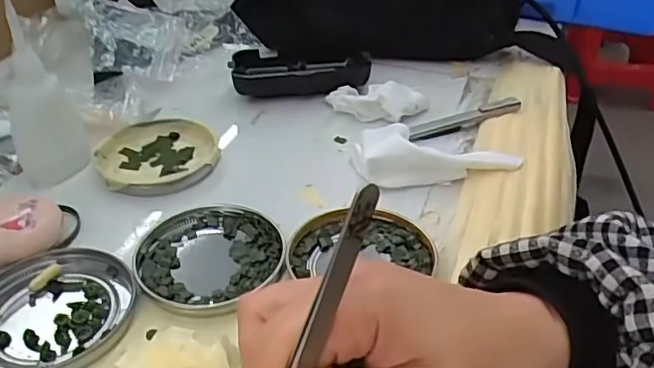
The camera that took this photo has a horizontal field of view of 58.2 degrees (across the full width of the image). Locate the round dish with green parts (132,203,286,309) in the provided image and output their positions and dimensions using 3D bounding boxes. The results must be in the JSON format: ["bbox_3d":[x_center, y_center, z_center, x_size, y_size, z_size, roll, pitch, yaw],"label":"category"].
[{"bbox_3d":[-0.064,0.037,0.323,0.077,0.008,0.073,0,36,0],"label":"round dish with green parts"}]

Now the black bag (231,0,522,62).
[{"bbox_3d":[0.046,-0.175,0.533,0.241,0.097,0.088,-2,36,-2],"label":"black bag"}]

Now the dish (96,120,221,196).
[{"bbox_3d":[-0.114,-0.020,0.399,0.077,0.008,0.077,-14,39,-19],"label":"dish"}]

